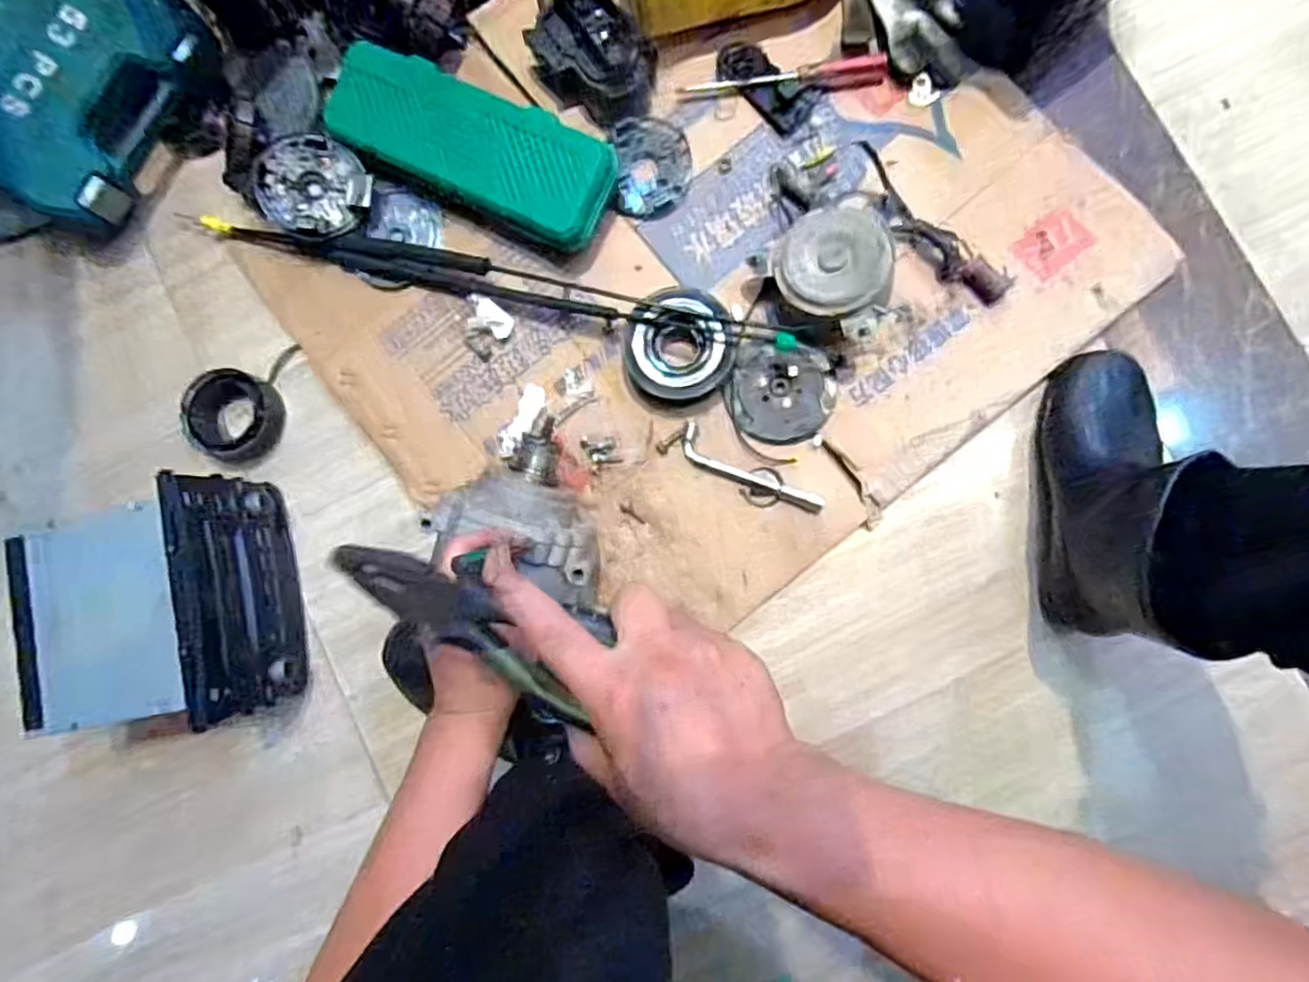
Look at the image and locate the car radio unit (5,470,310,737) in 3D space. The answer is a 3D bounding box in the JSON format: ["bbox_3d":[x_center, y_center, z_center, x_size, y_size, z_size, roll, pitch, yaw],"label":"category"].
[{"bbox_3d":[-0.446,0.101,0.607,0.192,0.125,0.202,-8,86,4],"label":"car radio unit"}]

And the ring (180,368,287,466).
[{"bbox_3d":[-0.423,-0.076,0.666,0.092,0.028,0.084,0,87,4],"label":"ring"}]

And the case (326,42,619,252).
[{"bbox_3d":[-0.179,-0.326,0.638,0.296,0.057,0.105,27,88,6],"label":"case"}]

